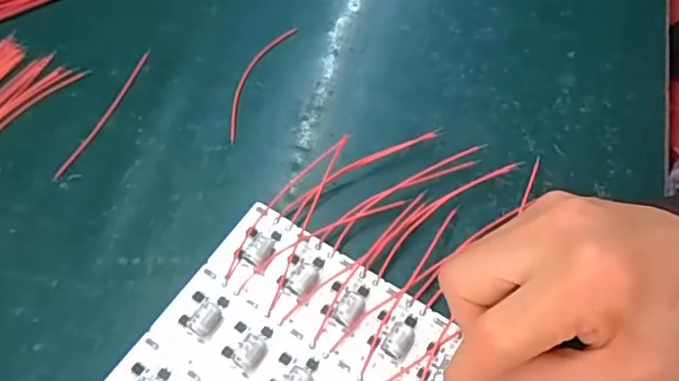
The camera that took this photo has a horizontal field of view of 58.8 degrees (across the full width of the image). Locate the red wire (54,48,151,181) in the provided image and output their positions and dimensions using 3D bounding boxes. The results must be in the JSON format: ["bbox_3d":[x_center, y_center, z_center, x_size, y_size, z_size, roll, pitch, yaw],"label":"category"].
[{"bbox_3d":[-0.131,-0.045,0.340,0.005,0.004,0.095,19,62,13],"label":"red wire"}]

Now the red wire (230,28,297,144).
[{"bbox_3d":[-0.049,-0.065,0.347,0.017,0.005,0.088,17,62,12],"label":"red wire"}]

